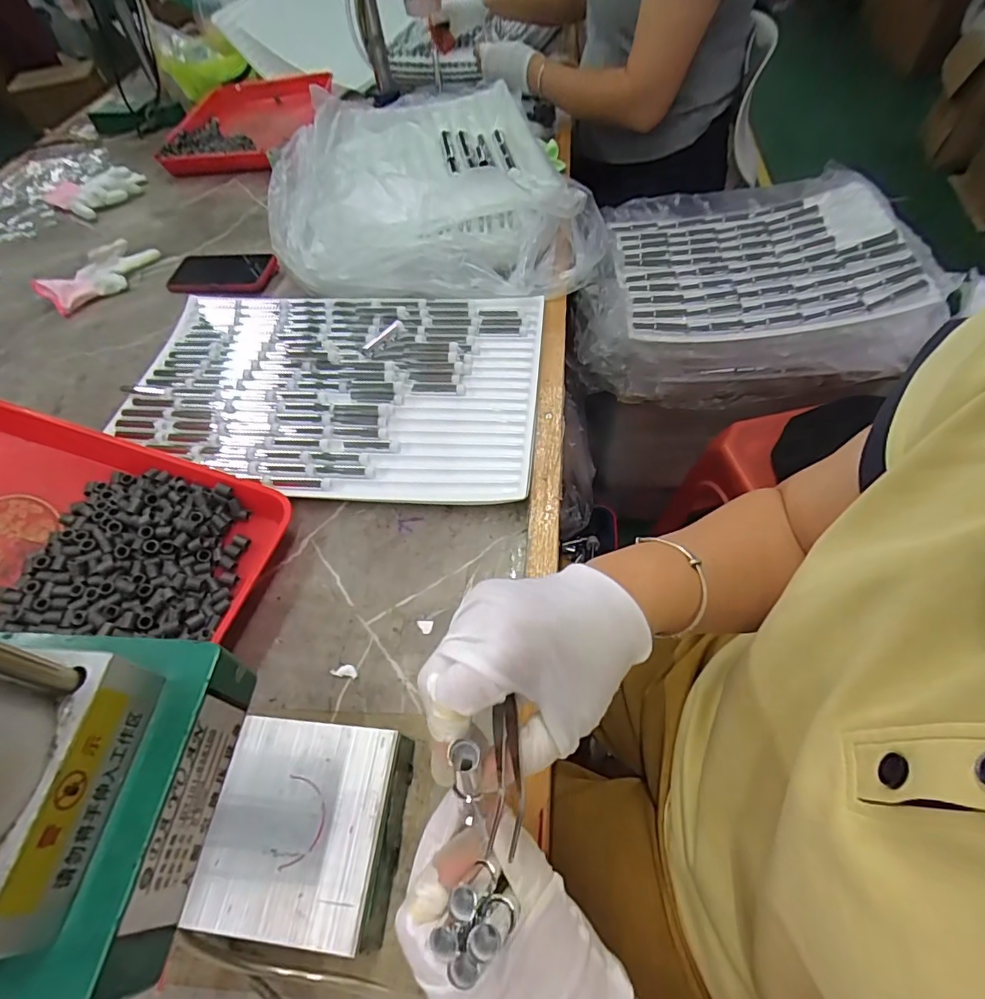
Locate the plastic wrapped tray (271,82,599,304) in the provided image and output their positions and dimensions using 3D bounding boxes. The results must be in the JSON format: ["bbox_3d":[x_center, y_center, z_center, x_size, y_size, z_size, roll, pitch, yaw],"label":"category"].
[{"bbox_3d":[-0.086,-0.516,0.809,0.482,0.106,0.566,0,53,4],"label":"plastic wrapped tray"}]

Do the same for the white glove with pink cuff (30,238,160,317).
[{"bbox_3d":[-0.601,-0.348,0.790,0.067,0.042,0.176,34,62,26],"label":"white glove with pink cuff"}]

